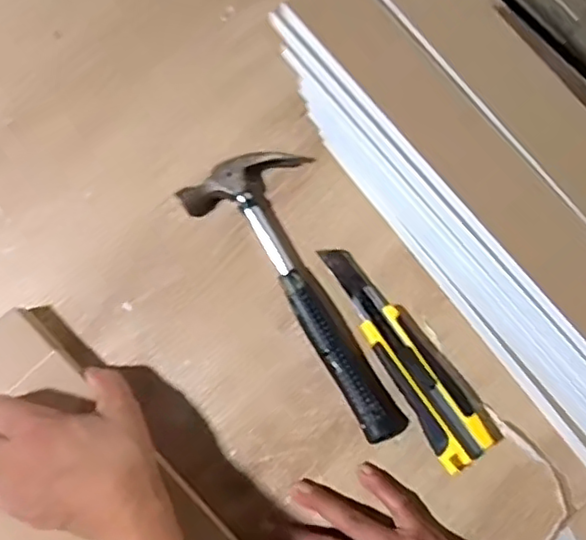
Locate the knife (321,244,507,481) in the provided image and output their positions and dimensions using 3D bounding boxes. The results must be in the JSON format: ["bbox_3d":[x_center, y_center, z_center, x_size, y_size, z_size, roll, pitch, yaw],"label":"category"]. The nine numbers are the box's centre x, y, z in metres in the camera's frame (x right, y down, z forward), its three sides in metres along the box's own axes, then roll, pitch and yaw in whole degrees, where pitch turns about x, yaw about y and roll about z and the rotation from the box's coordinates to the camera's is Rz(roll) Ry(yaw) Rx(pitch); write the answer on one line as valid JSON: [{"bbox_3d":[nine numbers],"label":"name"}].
[{"bbox_3d":[0.080,0.059,0.460,0.046,0.015,0.176,-34,83,-7],"label":"knife"}]

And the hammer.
[{"bbox_3d":[0.013,0.017,0.459,0.090,0.019,0.227,-30,82,-6],"label":"hammer"}]

